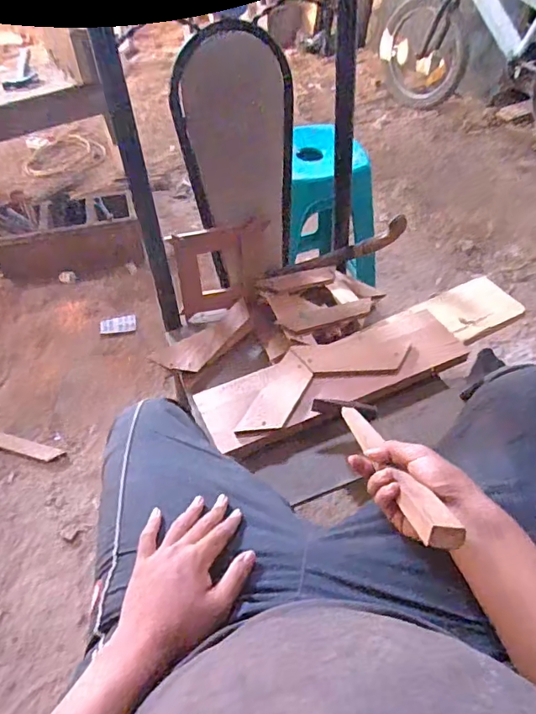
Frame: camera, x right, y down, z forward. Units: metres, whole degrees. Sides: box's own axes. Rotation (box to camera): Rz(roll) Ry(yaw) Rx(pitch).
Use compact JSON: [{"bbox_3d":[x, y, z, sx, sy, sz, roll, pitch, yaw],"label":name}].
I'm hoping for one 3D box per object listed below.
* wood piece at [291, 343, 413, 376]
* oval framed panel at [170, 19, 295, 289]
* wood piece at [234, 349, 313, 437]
[{"bbox_3d":[0.133,0.000,0.804,0.176,0.011,0.062,-3,49,-1],"label":"wood piece"},{"bbox_3d":[-0.036,-0.302,0.819,0.182,0.375,0.026,-20,40,-15],"label":"oval framed panel"},{"bbox_3d":[0.017,0.057,0.754,0.056,0.011,0.159,20,52,18],"label":"wood piece"}]

